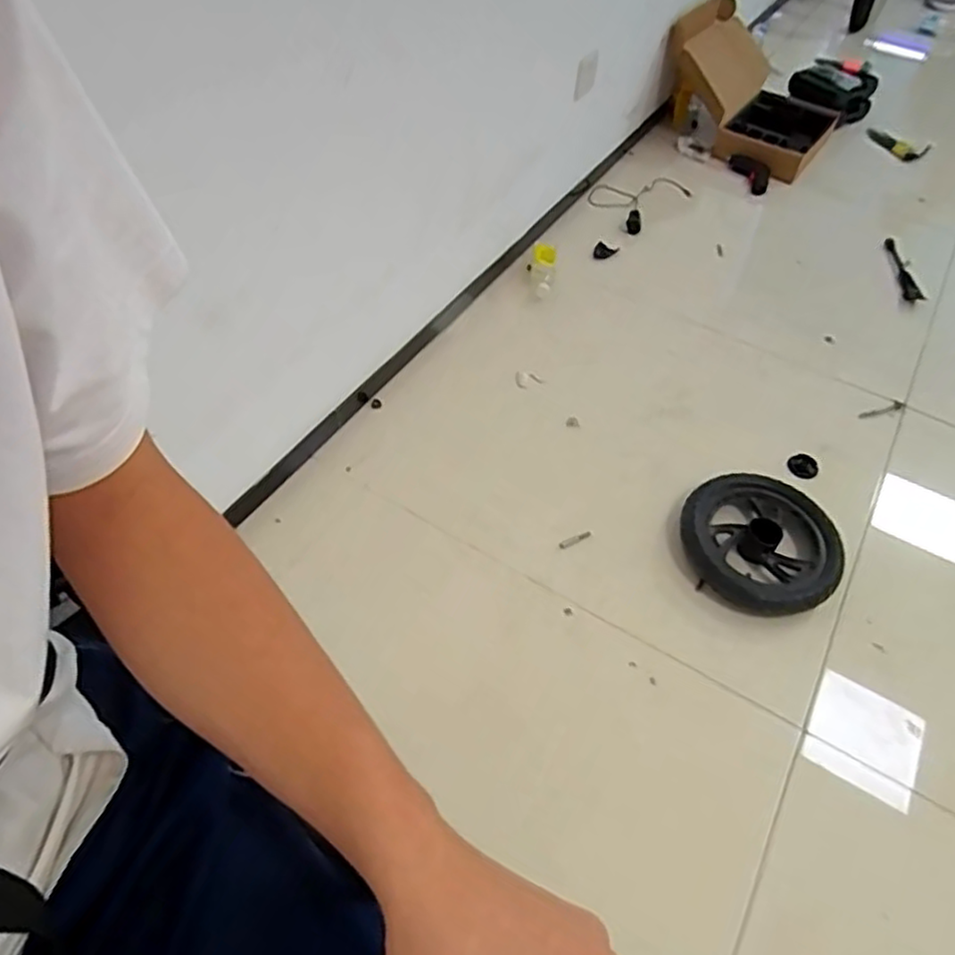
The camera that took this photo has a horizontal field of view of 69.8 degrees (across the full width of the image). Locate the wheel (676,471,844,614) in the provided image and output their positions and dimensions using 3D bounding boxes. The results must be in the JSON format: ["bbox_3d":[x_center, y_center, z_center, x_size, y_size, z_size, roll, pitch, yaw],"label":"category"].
[{"bbox_3d":[0.490,0.112,1.189,0.268,0.045,0.262,2,51,-2],"label":"wheel"}]

